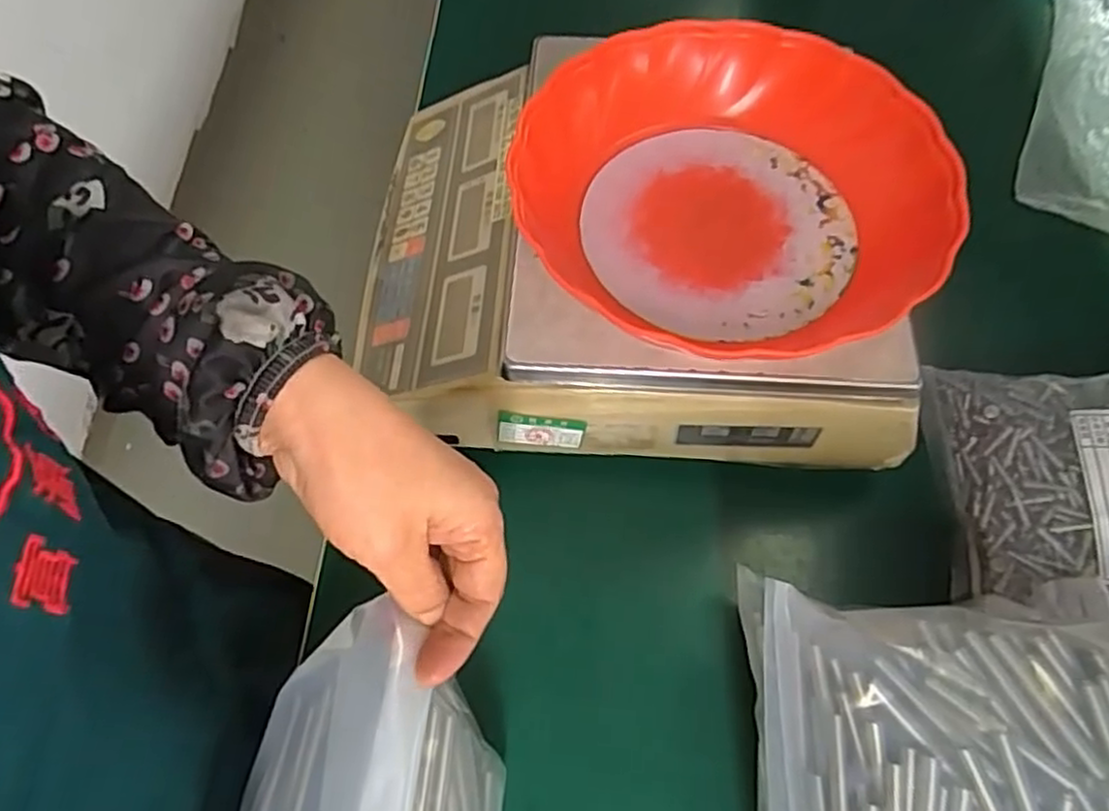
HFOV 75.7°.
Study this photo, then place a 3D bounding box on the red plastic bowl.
[{"bbox_3d":[0.093,-0.113,0.364,0.206,0.055,0.188,33,67,16],"label":"red plastic bowl"}]

